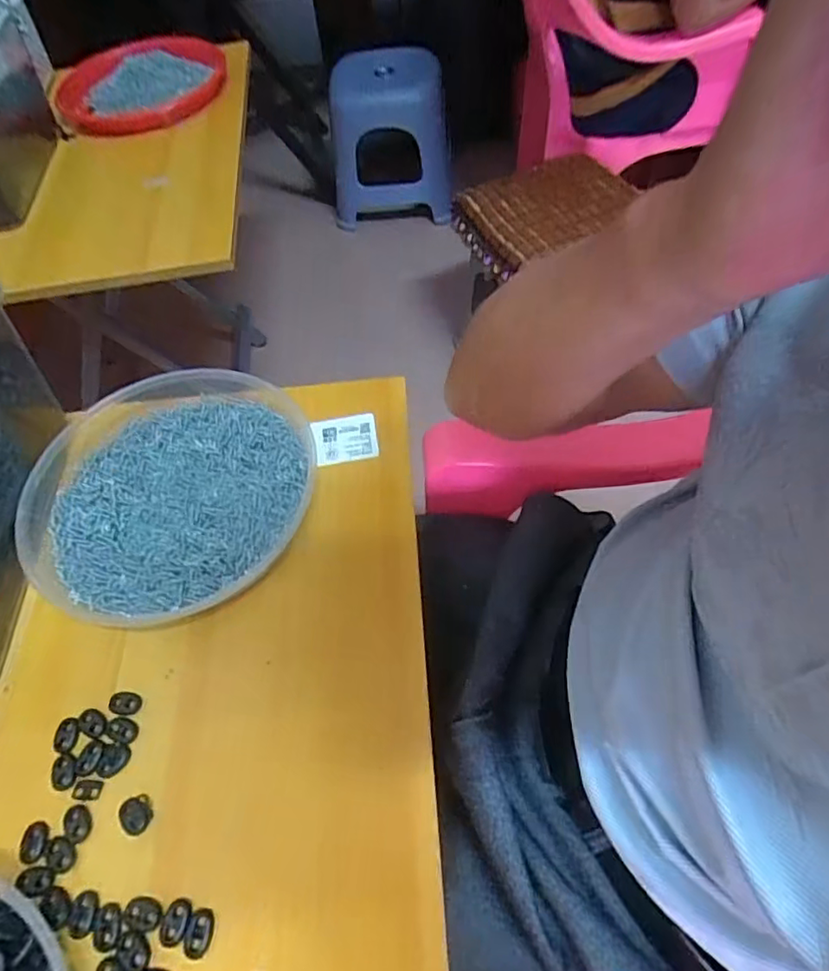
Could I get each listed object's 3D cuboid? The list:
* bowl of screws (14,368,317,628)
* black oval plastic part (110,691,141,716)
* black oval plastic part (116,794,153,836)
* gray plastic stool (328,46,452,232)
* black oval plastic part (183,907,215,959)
[{"bbox_3d":[-0.199,0.007,0.468,0.221,0.039,0.219,-2,57,3],"label":"bowl of screws"},{"bbox_3d":[-0.198,0.147,0.394,0.021,0.004,0.015,5,58,8],"label":"black oval plastic part"},{"bbox_3d":[-0.173,0.204,0.358,0.018,0.004,0.022,-29,60,-14],"label":"black oval plastic part"},{"bbox_3d":[-0.062,-0.833,1.395,0.285,0.300,0.223,-4,57,2],"label":"gray plastic stool"},{"bbox_3d":[-0.120,0.249,0.323,0.015,0.004,0.022,2,57,6],"label":"black oval plastic part"}]

